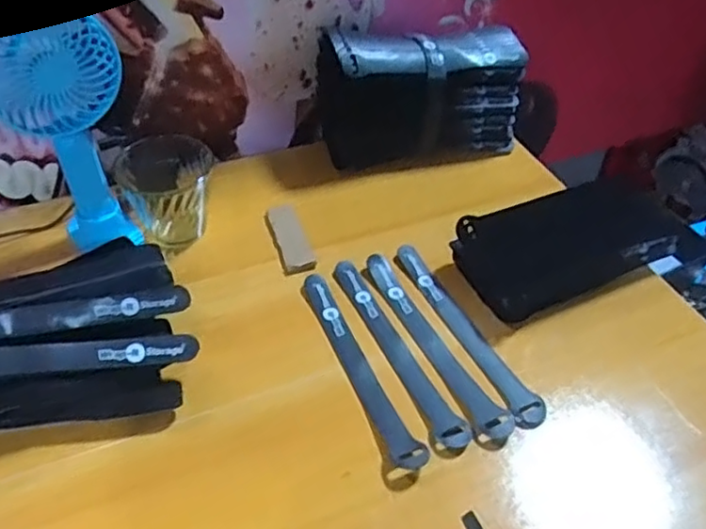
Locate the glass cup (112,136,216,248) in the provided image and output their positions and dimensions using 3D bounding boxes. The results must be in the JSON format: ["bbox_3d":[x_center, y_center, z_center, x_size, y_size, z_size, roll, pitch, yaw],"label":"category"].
[{"bbox_3d":[-0.175,-0.076,0.606,0.075,0.072,0.076,1,45,-1],"label":"glass cup"}]

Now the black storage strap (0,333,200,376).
[{"bbox_3d":[-0.213,0.066,0.440,0.199,0.009,0.026,-2,56,-13],"label":"black storage strap"}]

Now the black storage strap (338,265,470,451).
[{"bbox_3d":[0.033,0.065,0.512,0.024,0.011,0.202,-17,48,-18],"label":"black storage strap"}]

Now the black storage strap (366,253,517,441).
[{"bbox_3d":[0.062,0.058,0.513,0.028,0.005,0.199,-19,49,-20],"label":"black storage strap"}]

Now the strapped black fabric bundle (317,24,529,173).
[{"bbox_3d":[0.078,-0.203,0.707,0.229,0.104,0.122,-8,46,-10],"label":"strapped black fabric bundle"}]

